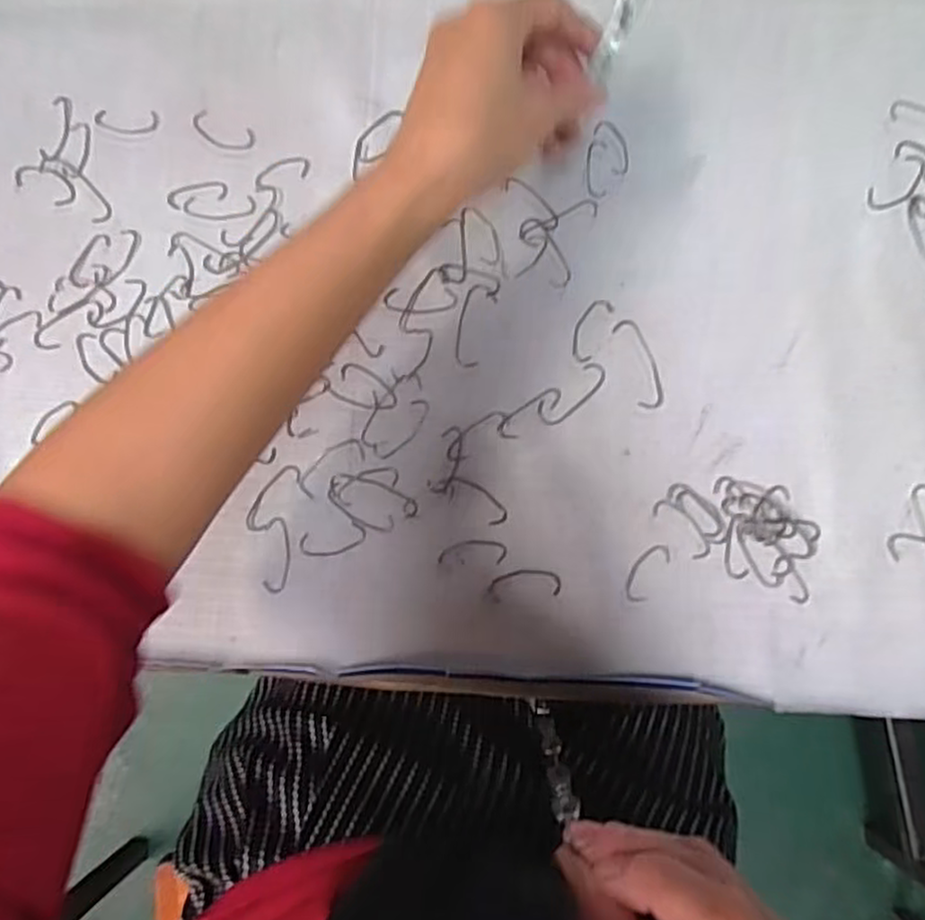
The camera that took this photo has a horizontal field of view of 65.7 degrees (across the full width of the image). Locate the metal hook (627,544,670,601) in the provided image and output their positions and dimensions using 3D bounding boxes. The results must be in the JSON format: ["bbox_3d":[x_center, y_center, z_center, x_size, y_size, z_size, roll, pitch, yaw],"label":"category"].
[{"bbox_3d":[0.096,0.058,0.373,0.015,0.004,0.032,34,87,7],"label":"metal hook"}]

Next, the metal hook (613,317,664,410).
[{"bbox_3d":[0.095,-0.052,0.383,0.016,0.004,0.050,-18,83,2],"label":"metal hook"}]

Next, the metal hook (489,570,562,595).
[{"bbox_3d":[0.033,0.064,0.376,0.037,0.004,0.013,2,84,4],"label":"metal hook"}]

